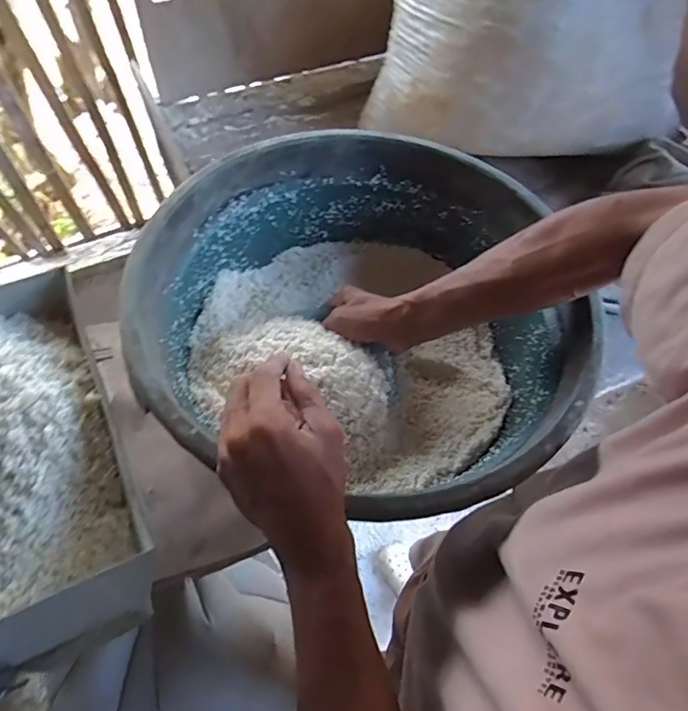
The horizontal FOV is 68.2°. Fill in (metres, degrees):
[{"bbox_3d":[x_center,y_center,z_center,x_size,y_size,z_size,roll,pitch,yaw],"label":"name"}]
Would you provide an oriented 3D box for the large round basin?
[{"bbox_3d":[0.010,-0.034,0.537,0.405,0.168,0.423,2,61,-3],"label":"large round basin"}]

